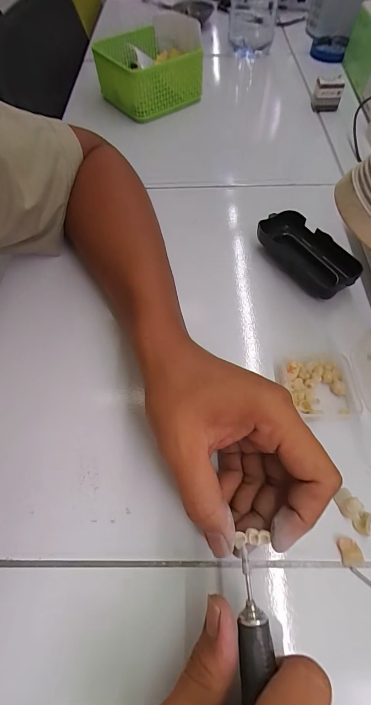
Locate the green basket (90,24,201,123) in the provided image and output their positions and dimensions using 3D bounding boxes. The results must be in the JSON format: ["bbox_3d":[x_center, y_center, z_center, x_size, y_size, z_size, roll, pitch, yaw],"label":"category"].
[{"bbox_3d":[-0.067,-0.432,0.479,0.120,0.065,0.157,-30,66,-14],"label":"green basket"}]

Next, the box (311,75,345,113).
[{"bbox_3d":[0.213,-0.387,0.462,0.039,0.041,0.016,14,63,8],"label":"box"}]

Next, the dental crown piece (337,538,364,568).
[{"bbox_3d":[0.109,0.131,0.202,0.014,0.006,0.017,-6,62,-2],"label":"dental crown piece"}]

